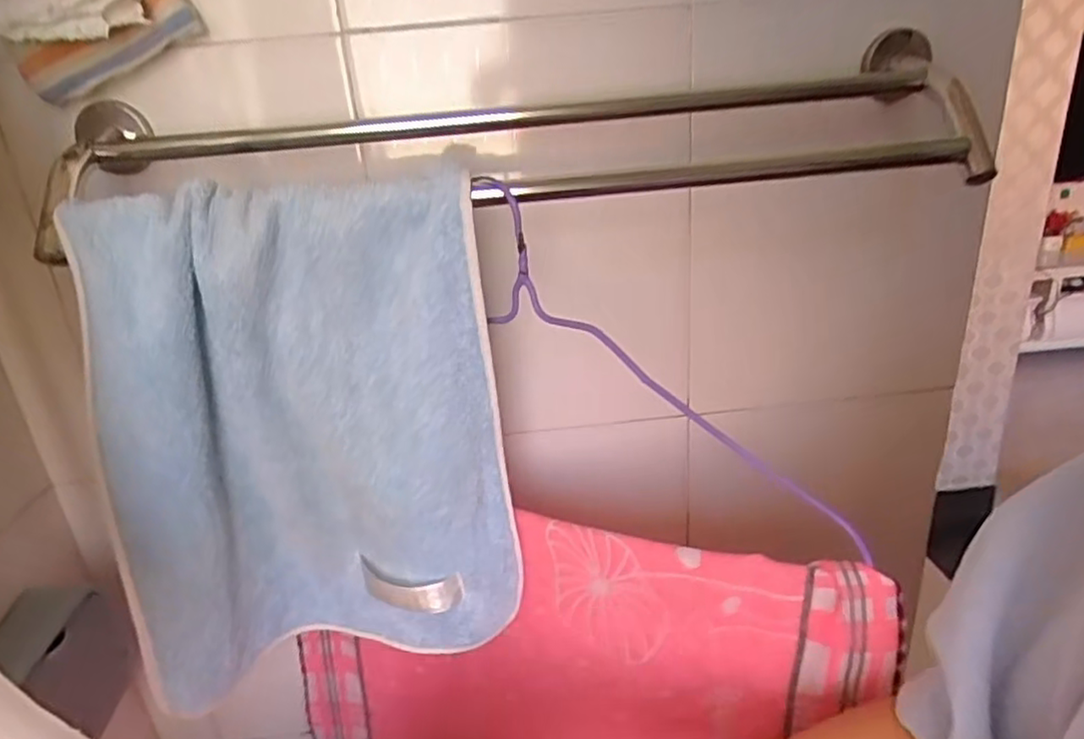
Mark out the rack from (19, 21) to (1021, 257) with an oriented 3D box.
[{"bbox_3d":[0.000,-0.163,0.452,0.626,0.039,0.167,-8,52,-6],"label":"rack"}]

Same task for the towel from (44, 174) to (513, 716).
[{"bbox_3d":[-0.151,0.052,0.445,0.247,0.331,0.072,-9,22,-11],"label":"towel"}]

